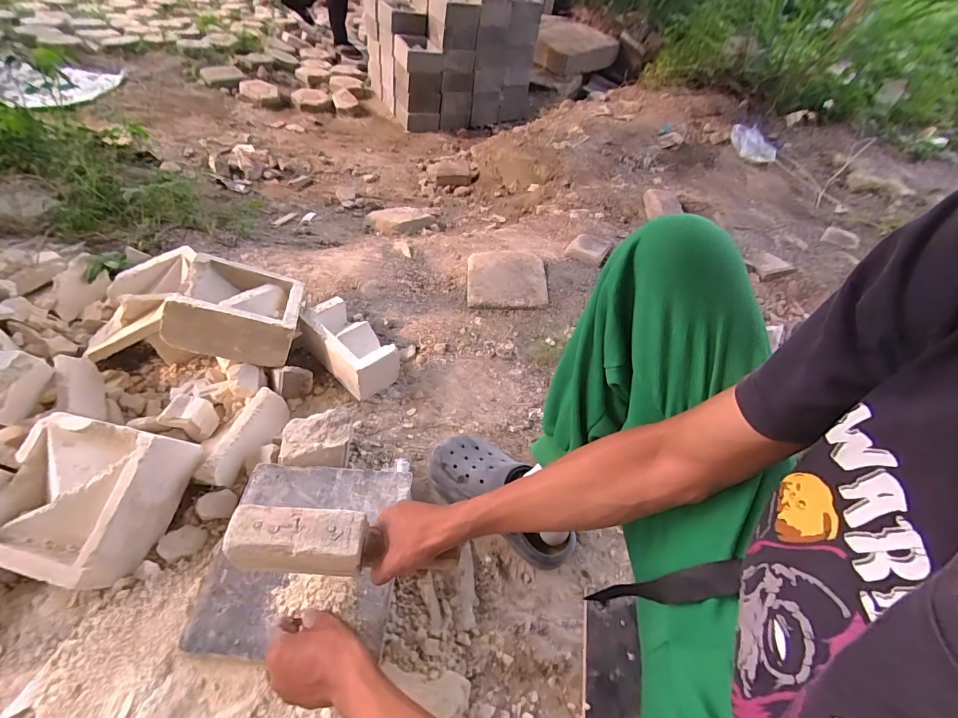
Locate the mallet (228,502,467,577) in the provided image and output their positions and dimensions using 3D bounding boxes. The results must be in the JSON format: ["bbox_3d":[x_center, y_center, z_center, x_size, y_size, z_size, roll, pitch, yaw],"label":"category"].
[{"bbox_3d":[-0.146,0.212,0.453,0.244,0.060,0.057,14,46,-14],"label":"mallet"}]

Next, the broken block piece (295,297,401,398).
[{"bbox_3d":[-0.272,-0.025,0.848,0.203,0.110,0.106,35,53,23],"label":"broken block piece"}]

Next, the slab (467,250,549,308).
[{"bbox_3d":[0.072,-0.213,1.050,0.199,0.044,0.192,2,48,-5],"label":"slab"}]

